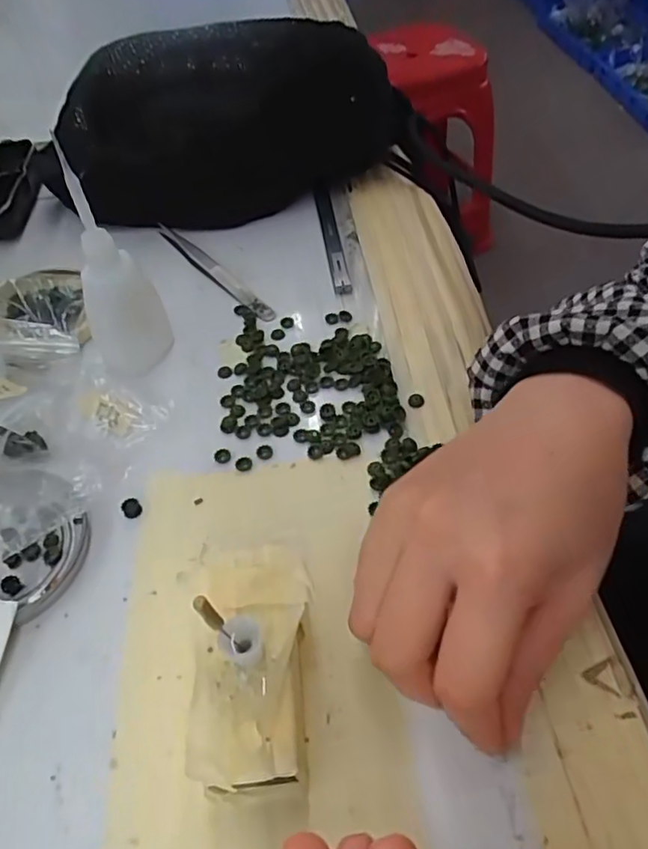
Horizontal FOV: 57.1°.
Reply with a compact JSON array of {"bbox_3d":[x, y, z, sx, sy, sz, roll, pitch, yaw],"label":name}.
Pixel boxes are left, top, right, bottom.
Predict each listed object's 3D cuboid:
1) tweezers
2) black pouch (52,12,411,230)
[{"bbox_3d":[-0.076,-0.103,0.393,0.012,0.005,0.129,-35,57,-22],"label":"tweezers"},{"bbox_3d":[-0.058,-0.210,0.411,0.221,0.104,0.082,-5,51,0],"label":"black pouch"}]

